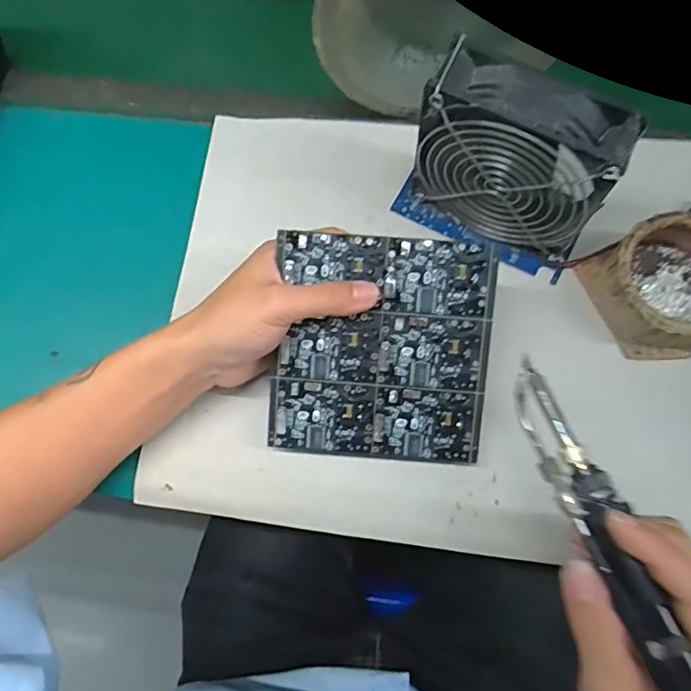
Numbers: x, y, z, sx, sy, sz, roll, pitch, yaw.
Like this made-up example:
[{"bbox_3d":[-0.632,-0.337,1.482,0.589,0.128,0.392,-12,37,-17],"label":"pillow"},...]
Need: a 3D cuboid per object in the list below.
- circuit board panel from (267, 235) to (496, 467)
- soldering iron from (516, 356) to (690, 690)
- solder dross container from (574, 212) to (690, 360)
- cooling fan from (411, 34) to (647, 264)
[{"bbox_3d":[0.023,0.003,0.336,0.133,0.004,0.138,5,98,3],"label":"circuit board panel"},{"bbox_3d":[0.131,0.105,0.249,0.025,0.016,0.211,-20,69,-5],"label":"soldering iron"},{"bbox_3d":[0.221,-0.041,0.360,0.086,0.047,0.090,-28,76,-7],"label":"solder dross container"},{"bbox_3d":[0.111,-0.117,0.348,0.126,0.133,0.046,28,76,8],"label":"cooling fan"}]

